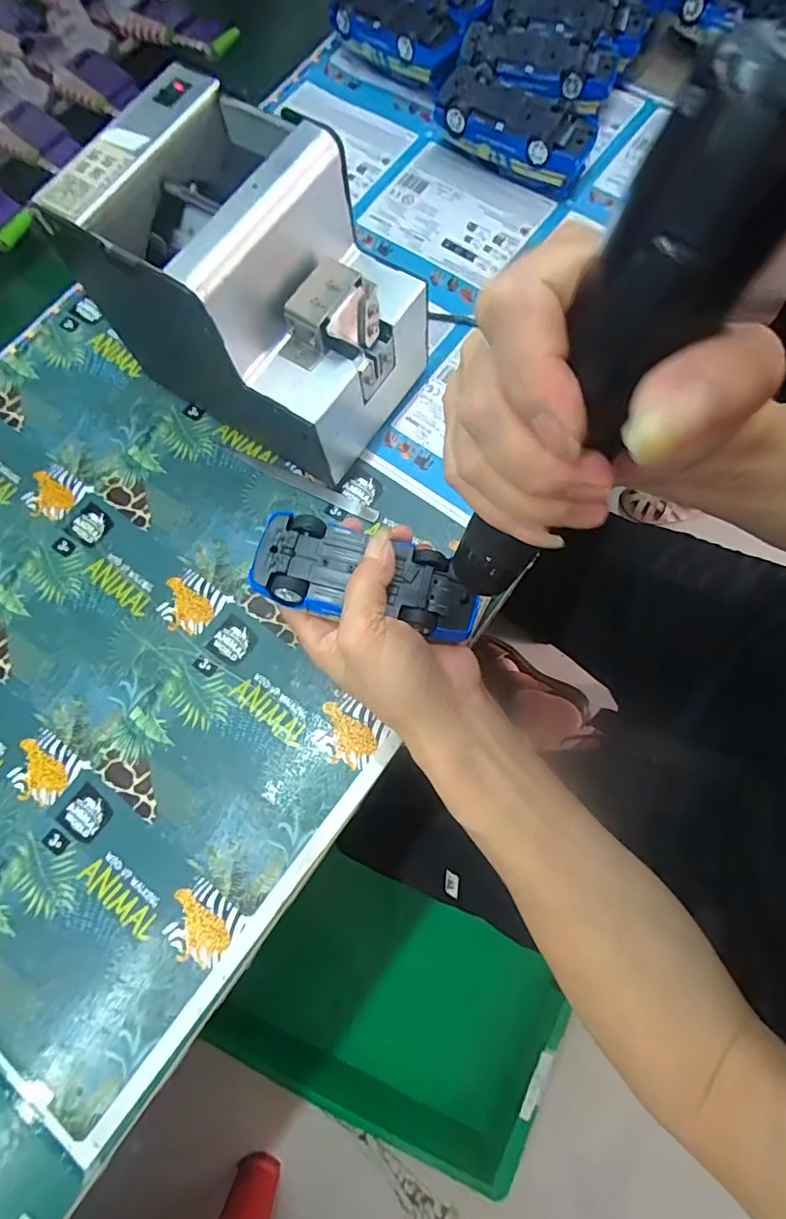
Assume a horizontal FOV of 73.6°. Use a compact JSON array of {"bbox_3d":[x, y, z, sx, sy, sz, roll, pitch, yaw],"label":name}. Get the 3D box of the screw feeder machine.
[{"bbox_3d":[-0.083,-0.199,0.340,0.171,0.145,0.122,32,78,10],"label":"screw feeder machine"}]

